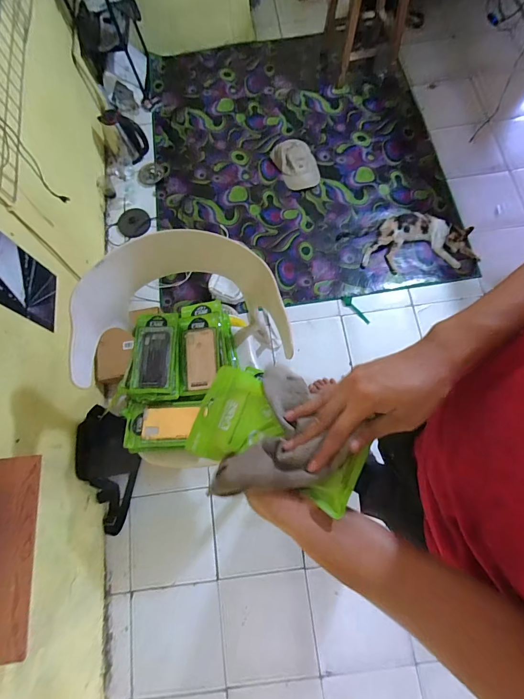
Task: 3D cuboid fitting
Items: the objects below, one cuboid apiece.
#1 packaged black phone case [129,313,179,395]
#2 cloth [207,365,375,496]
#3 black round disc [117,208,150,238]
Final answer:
[{"bbox_3d":[-0.276,0.010,0.910,0.120,0.031,0.211,-3,73,2],"label":"packaged black phone case"},{"bbox_3d":[0.030,0.089,0.383,0.126,0.027,0.170,7,47,28],"label":"cloth"},{"bbox_3d":[-0.582,-0.581,1.611,0.143,0.031,0.149,1,73,-2],"label":"black round disc"}]

